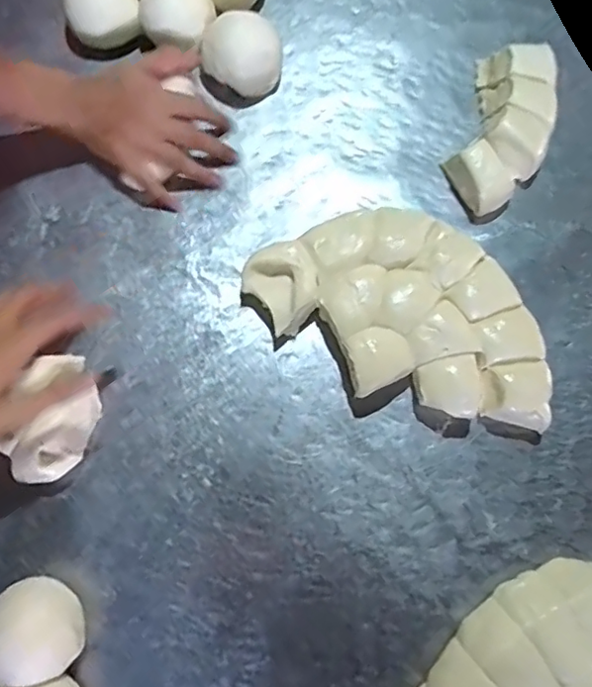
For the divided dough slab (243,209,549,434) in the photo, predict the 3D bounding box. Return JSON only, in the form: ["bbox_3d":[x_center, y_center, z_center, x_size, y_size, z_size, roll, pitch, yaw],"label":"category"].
[{"bbox_3d":[0.097,-0.029,0.550,0.290,0.043,0.193,11,76,1],"label":"divided dough slab"}]

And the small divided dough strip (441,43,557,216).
[{"bbox_3d":[0.220,-0.228,0.603,0.093,0.050,0.198,21,76,4],"label":"small divided dough strip"}]

